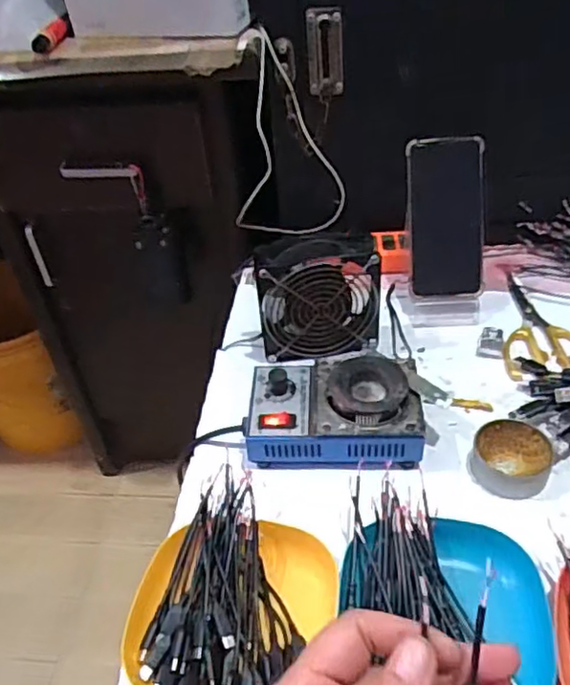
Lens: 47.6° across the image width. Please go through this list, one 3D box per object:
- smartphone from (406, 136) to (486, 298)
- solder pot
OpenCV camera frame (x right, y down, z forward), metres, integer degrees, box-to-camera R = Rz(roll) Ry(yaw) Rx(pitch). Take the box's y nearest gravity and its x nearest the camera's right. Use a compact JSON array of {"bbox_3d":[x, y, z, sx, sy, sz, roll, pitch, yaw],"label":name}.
[{"bbox_3d":[0.172,-0.131,0.688,0.078,0.165,0.009,-2,12,8],"label":"smartphone"},{"bbox_3d":[0.044,0.057,0.573,0.149,0.054,0.102,2,43,8],"label":"solder pot"}]

